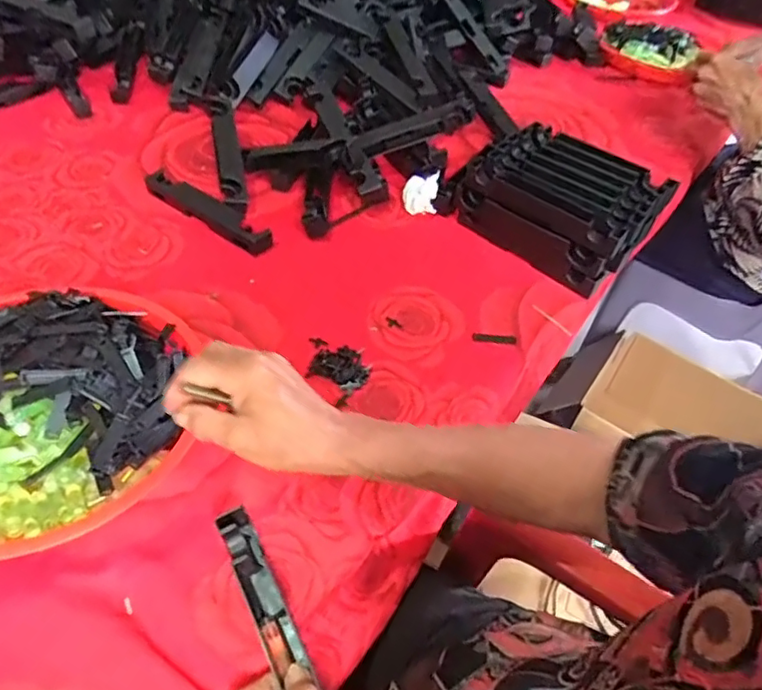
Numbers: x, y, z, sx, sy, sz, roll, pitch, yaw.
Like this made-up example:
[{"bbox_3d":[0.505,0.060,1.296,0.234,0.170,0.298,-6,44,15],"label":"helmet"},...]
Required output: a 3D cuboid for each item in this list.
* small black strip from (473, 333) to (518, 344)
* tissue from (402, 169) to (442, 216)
[{"bbox_3d":[0.120,-0.007,0.622,0.046,0.004,0.009,6,47,1],"label":"small black strip"},{"bbox_3d":[0.050,-0.193,0.756,0.044,0.053,0.033,7,47,2],"label":"tissue"}]

